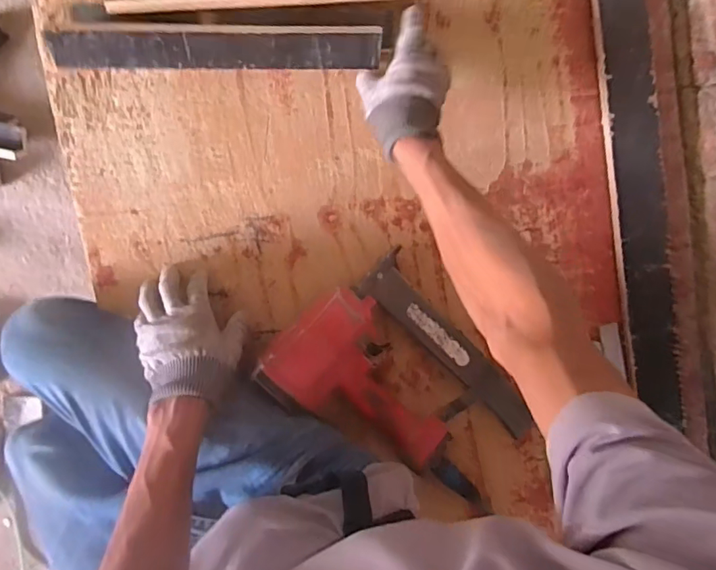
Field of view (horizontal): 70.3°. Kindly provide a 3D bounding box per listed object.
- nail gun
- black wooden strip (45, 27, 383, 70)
[{"bbox_3d":[0.065,0.143,0.644,0.215,0.076,0.334,-42,99,-1],"label":"nail gun"},{"bbox_3d":[-0.159,-0.271,0.589,0.368,0.050,0.014,-3,51,-5],"label":"black wooden strip"}]

